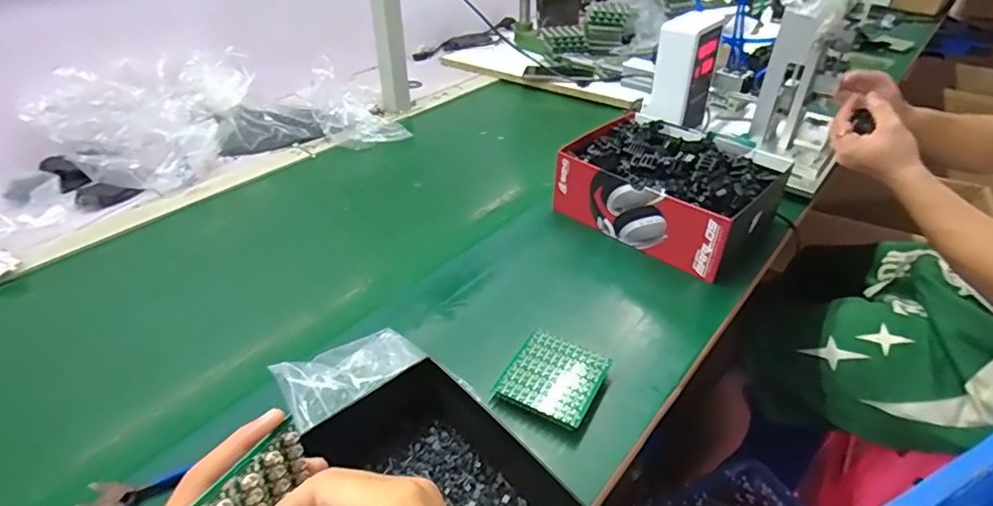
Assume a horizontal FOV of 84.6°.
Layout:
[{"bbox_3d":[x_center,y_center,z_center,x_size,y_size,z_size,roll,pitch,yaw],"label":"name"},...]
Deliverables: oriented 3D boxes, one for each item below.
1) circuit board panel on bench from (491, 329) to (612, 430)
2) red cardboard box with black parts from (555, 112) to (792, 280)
[{"bbox_3d":[0.053,0.117,0.506,0.082,0.023,0.083,16,40,22],"label":"circuit board panel on bench"},{"bbox_3d":[0.223,-0.090,0.718,0.239,0.085,0.182,28,46,34],"label":"red cardboard box with black parts"}]

